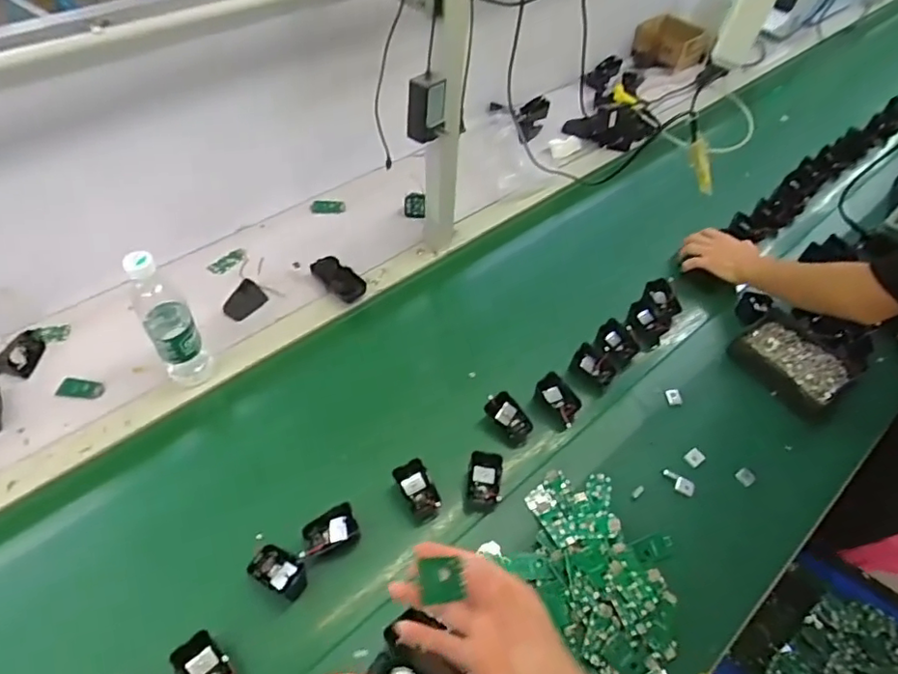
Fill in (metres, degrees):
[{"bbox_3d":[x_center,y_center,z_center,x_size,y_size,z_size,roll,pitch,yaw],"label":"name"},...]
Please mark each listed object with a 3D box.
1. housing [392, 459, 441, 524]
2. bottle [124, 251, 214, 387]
[{"bbox_3d":[-0.042,0.201,0.761,0.045,0.047,0.070,-24,55,-22],"label":"housing"},{"bbox_3d":[-0.373,-0.020,0.782,0.062,0.217,0.064,-25,55,-22],"label":"bottle"}]

